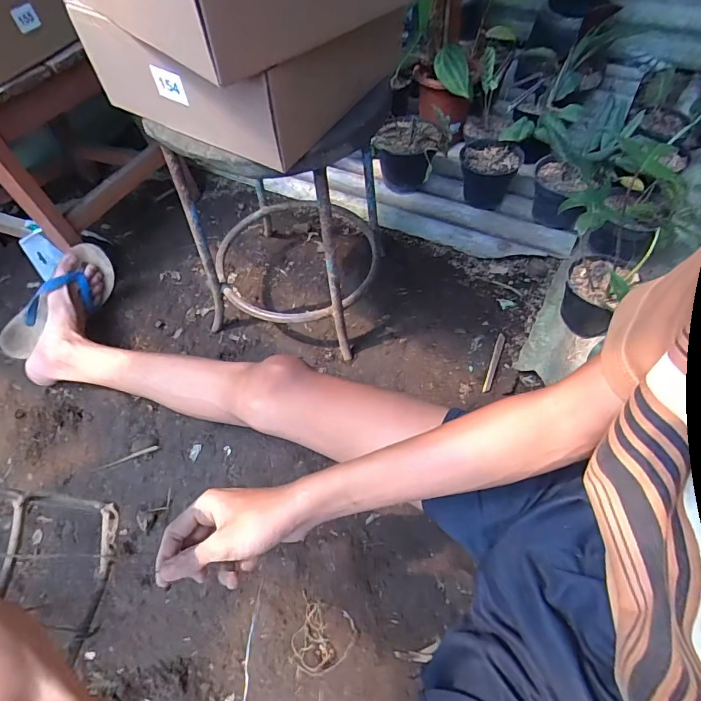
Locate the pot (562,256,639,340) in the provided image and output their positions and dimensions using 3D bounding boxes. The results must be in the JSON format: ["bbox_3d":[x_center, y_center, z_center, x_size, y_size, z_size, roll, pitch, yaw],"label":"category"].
[{"bbox_3d":[0.411,-0.095,0.765,0.093,0.102,0.101,-2,54,2],"label":"pot"}]

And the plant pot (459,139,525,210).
[{"bbox_3d":[0.296,-0.381,0.970,0.121,0.109,0.112,-2,54,2],"label":"plant pot"}]

